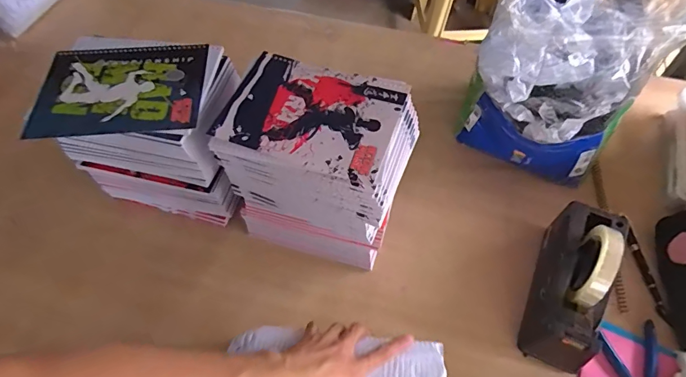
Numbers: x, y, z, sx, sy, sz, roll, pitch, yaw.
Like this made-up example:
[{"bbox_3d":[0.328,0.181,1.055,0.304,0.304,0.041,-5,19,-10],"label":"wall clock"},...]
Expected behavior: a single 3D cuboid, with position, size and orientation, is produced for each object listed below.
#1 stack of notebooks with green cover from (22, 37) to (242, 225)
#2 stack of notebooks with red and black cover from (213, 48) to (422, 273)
[{"bbox_3d":[-0.251,-0.071,0.596,0.226,0.214,0.164,1,58,2],"label":"stack of notebooks with green cover"},{"bbox_3d":[-0.027,-0.026,0.564,0.206,0.215,0.157,18,60,12],"label":"stack of notebooks with red and black cover"}]

